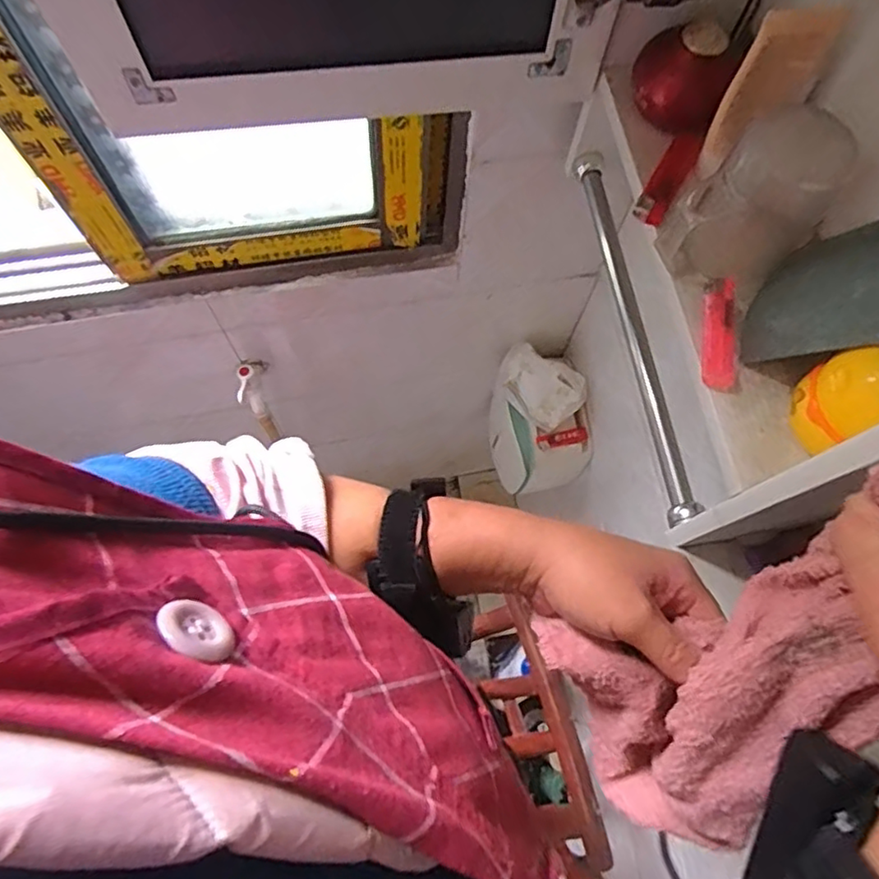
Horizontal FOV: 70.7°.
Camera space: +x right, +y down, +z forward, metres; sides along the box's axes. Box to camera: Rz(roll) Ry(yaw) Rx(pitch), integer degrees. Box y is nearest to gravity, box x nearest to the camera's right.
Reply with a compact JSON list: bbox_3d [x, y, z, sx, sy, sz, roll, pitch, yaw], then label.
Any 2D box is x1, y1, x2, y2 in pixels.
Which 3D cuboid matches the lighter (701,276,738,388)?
[{"bbox_3d":[0.193,-0.073,0.426,0.023,0.013,0.078,5,70,-1],"label":"lighter"}]

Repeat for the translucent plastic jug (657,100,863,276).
[{"bbox_3d":[0.206,-0.151,0.403,0.089,0.096,0.070,-35,76,-14],"label":"translucent plastic jug"}]

